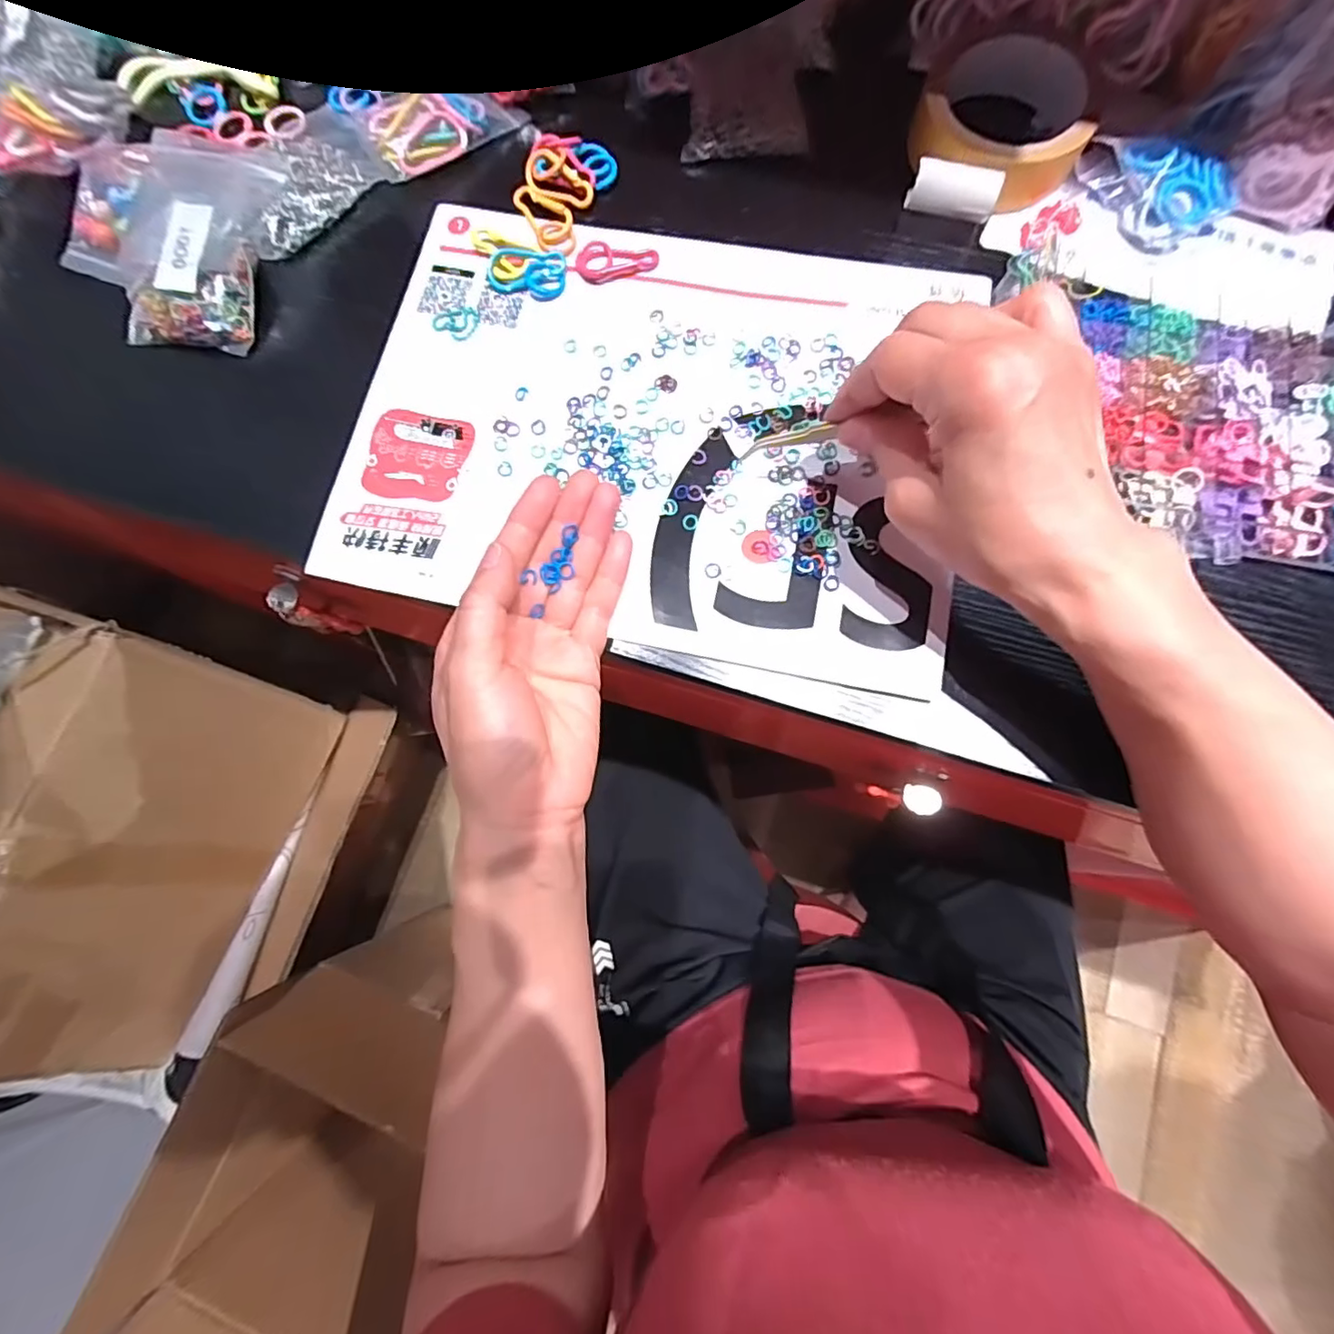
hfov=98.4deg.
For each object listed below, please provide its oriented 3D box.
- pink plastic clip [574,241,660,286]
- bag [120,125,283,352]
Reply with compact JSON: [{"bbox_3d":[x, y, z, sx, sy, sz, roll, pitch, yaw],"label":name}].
[{"bbox_3d":[-0.029,-0.234,0.330,0.046,0.004,0.024,-15,80,1],"label":"pink plastic clip"},{"bbox_3d":[-0.266,-0.246,0.327,0.075,0.030,0.124,10,80,4],"label":"bag"}]

